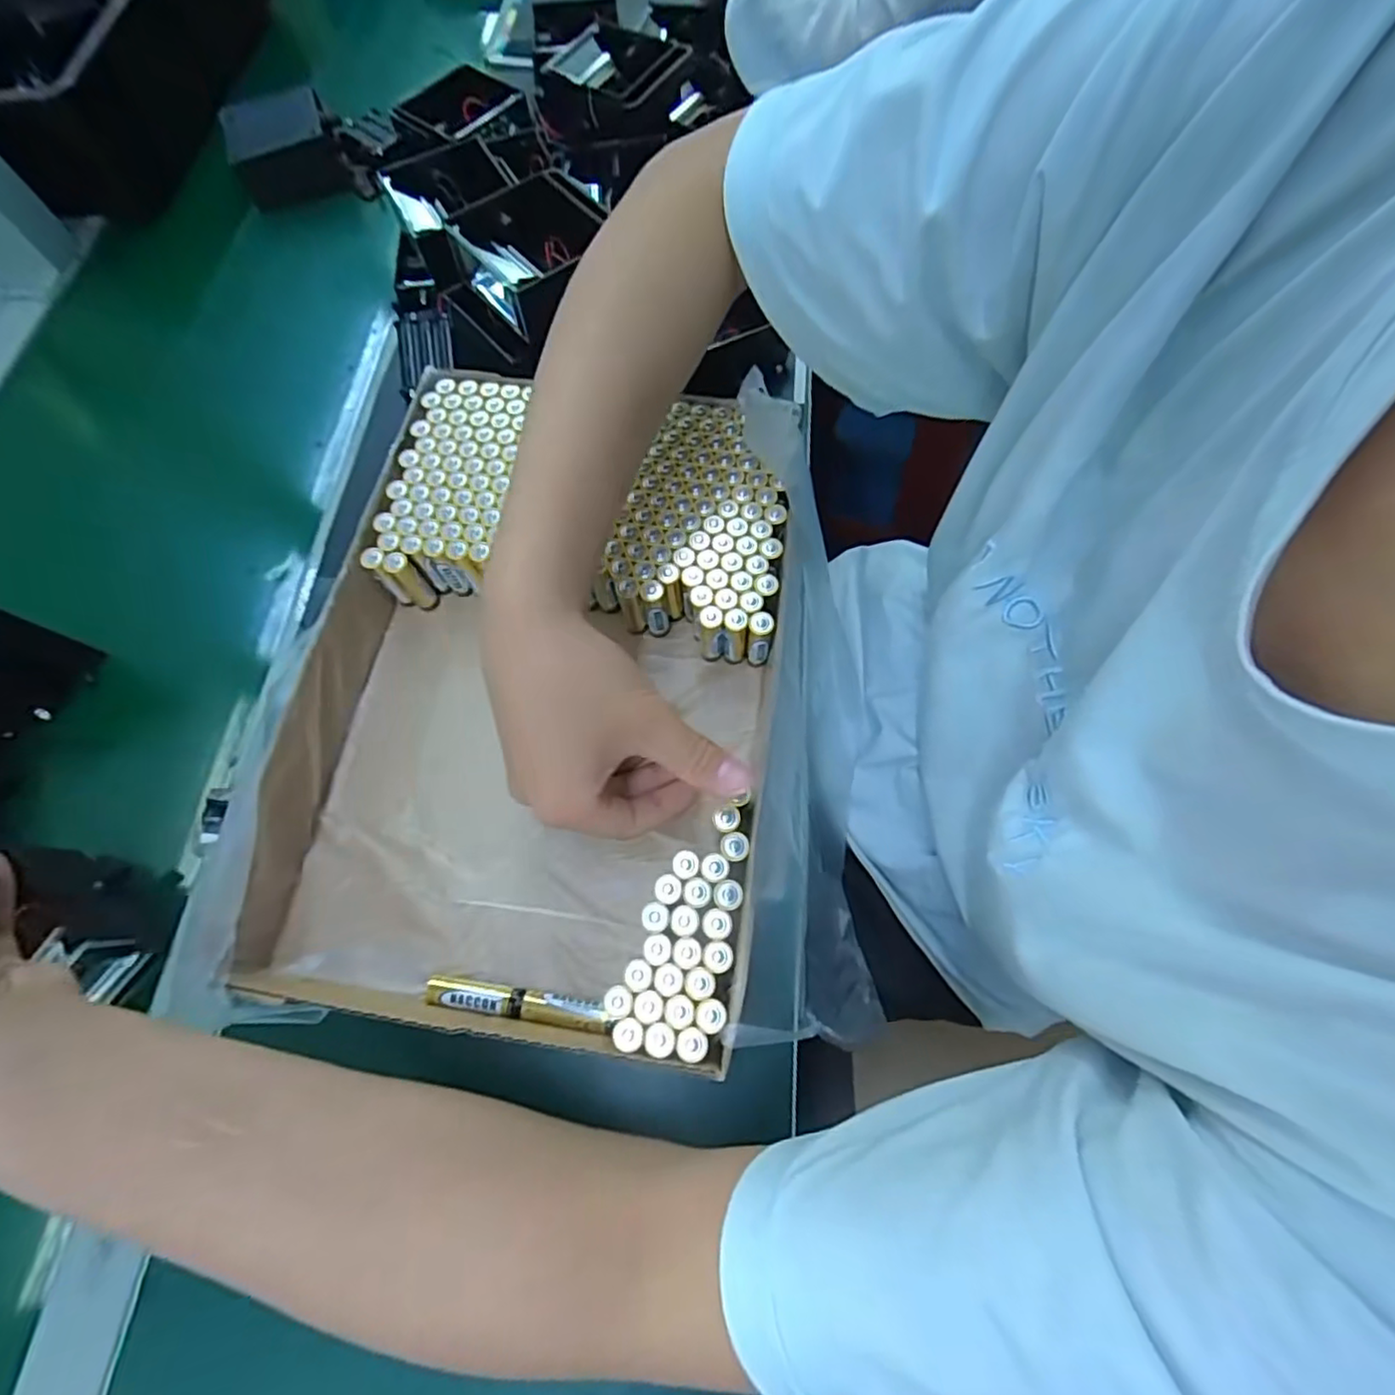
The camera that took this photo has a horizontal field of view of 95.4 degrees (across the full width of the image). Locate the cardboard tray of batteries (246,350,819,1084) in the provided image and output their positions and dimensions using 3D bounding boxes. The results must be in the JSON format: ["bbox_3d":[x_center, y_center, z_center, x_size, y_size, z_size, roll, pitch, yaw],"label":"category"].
[{"bbox_3d":[-0.087,-0.001,0.366,0.284,0.055,0.356,7,68,4],"label":"cardboard tray of batteries"}]

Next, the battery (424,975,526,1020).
[{"bbox_3d":[-0.114,0.153,0.324,0.051,0.010,0.013,7,69,4],"label":"battery"}]

